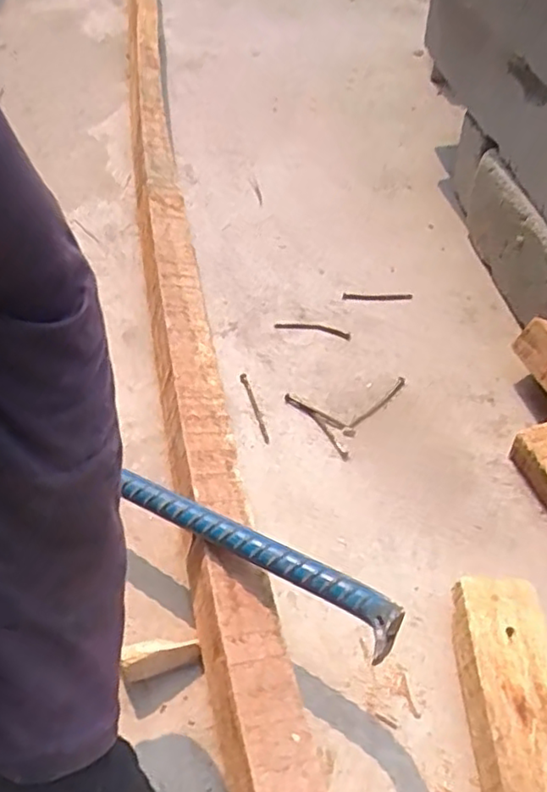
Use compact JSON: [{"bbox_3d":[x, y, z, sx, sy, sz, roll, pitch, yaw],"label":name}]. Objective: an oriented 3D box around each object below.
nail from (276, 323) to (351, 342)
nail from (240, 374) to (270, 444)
[{"bbox_3d":[0.040,-0.068,0.643,0.078,0.004,0.014,10,53,7],"label":"nail"},{"bbox_3d":[-0.017,0.011,0.582,0.007,0.005,0.079,-15,55,-12],"label":"nail"}]

